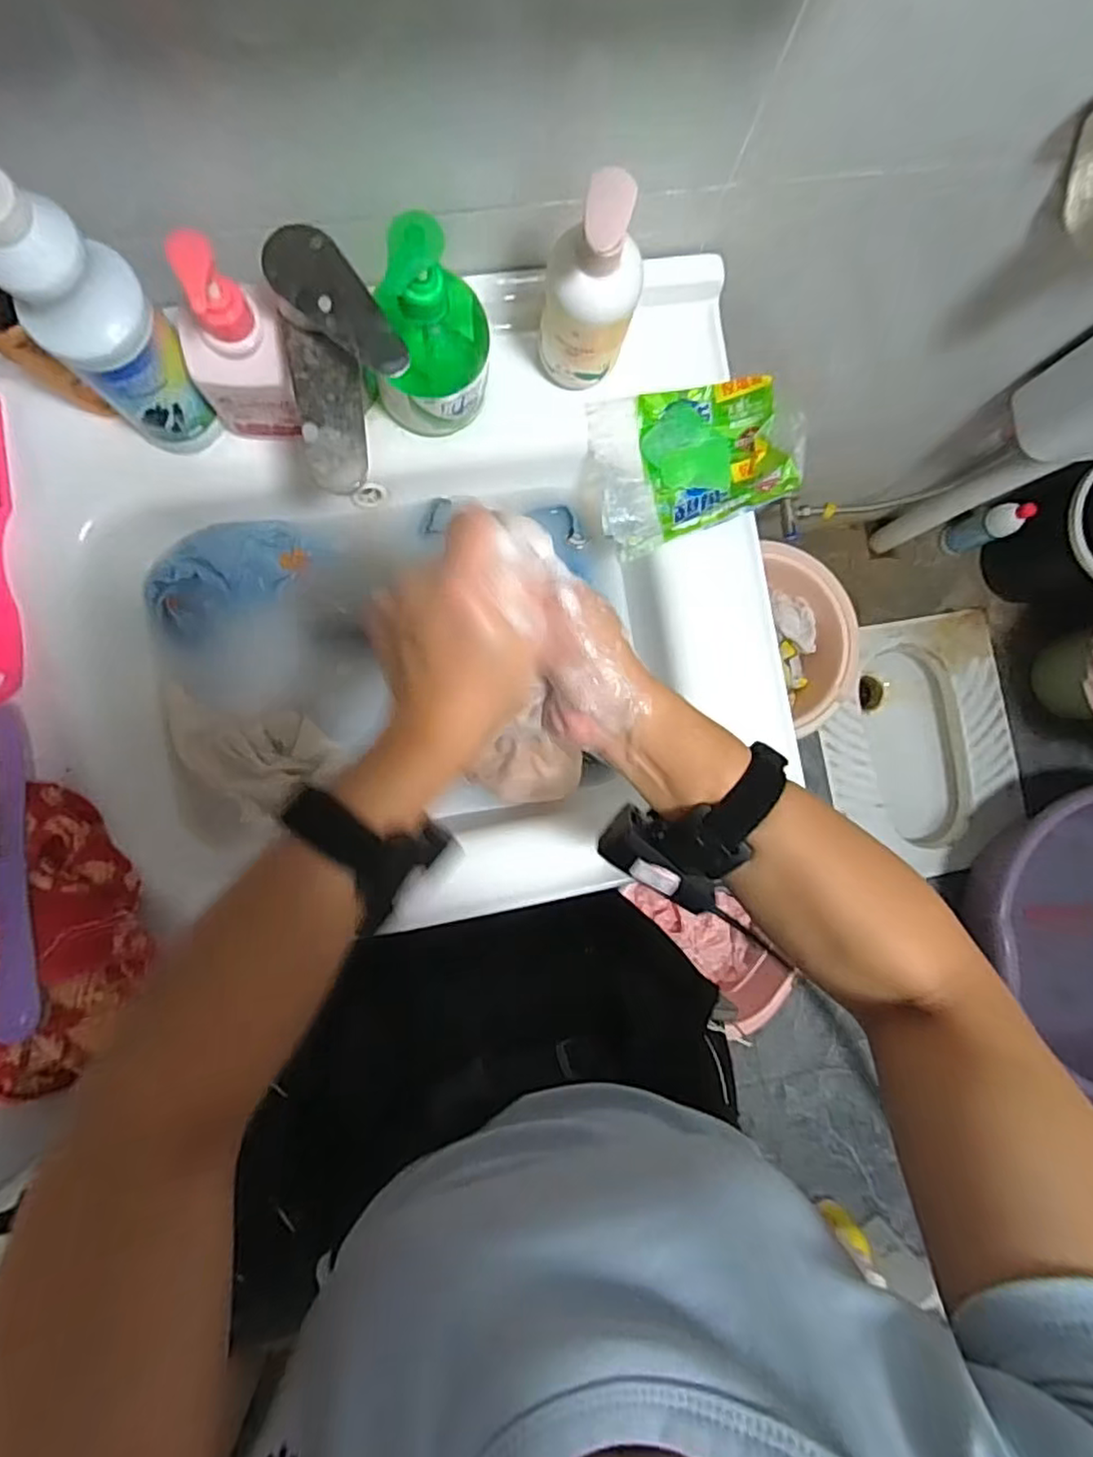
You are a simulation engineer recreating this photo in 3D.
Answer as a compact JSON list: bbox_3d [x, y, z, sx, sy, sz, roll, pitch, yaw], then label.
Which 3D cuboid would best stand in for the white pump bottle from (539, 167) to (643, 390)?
[{"bbox_3d":[0.028,-0.283,0.438,0.066,0.167,0.056,15,86,-4],"label":"white pump bottle"}]

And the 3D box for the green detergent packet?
[{"bbox_3d":[0.113,-0.214,0.505,0.145,0.053,0.120,-19,89,-6],"label":"green detergent packet"}]

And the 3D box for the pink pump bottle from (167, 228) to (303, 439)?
[{"bbox_3d":[-0.193,-0.237,0.402,0.060,0.145,0.045,-2,87,-5],"label":"pink pump bottle"}]

